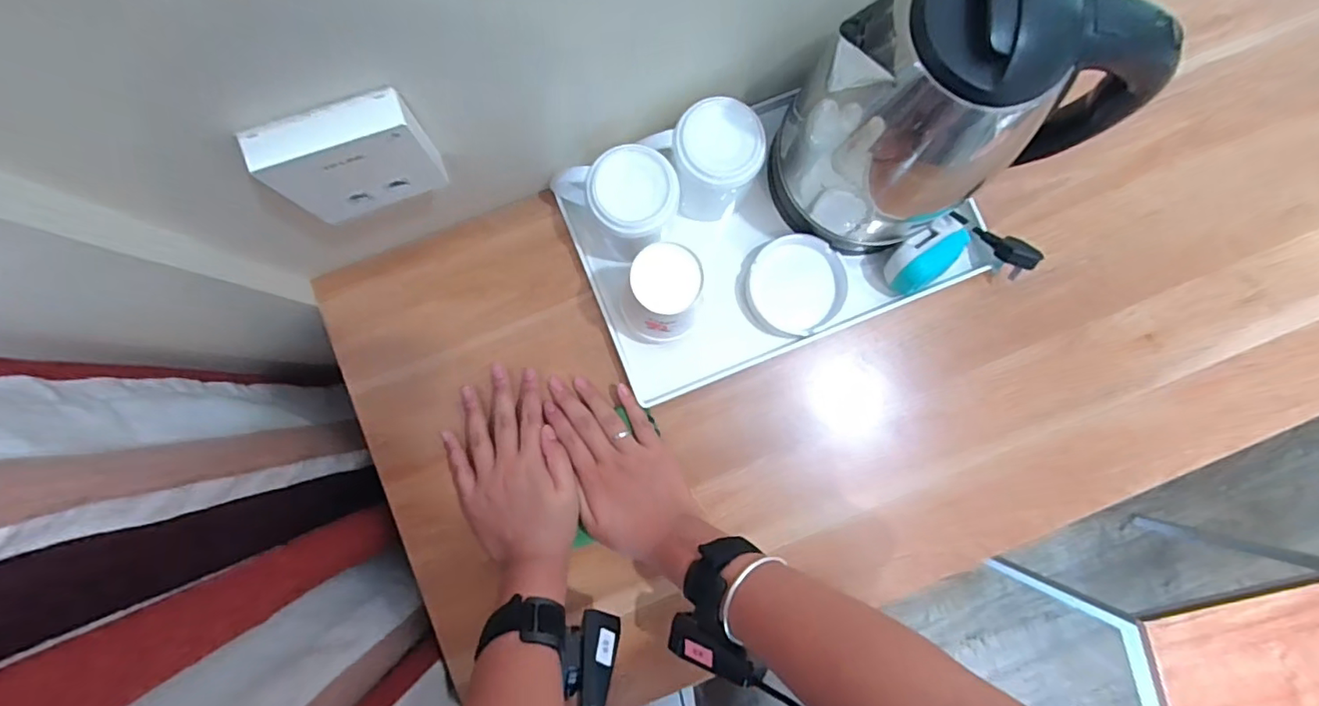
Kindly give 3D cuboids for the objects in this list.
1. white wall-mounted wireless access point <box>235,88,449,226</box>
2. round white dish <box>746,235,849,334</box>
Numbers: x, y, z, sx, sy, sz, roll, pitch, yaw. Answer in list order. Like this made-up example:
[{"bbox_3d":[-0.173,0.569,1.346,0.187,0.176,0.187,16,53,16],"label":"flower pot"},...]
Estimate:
[{"bbox_3d":[-0.183,-0.117,0.346,0.086,0.083,0.026,-25,87,-5],"label":"white wall-mounted wireless access point"},{"bbox_3d":[0.120,-0.059,0.510,0.081,0.026,0.083,-12,86,-4],"label":"round white dish"}]

